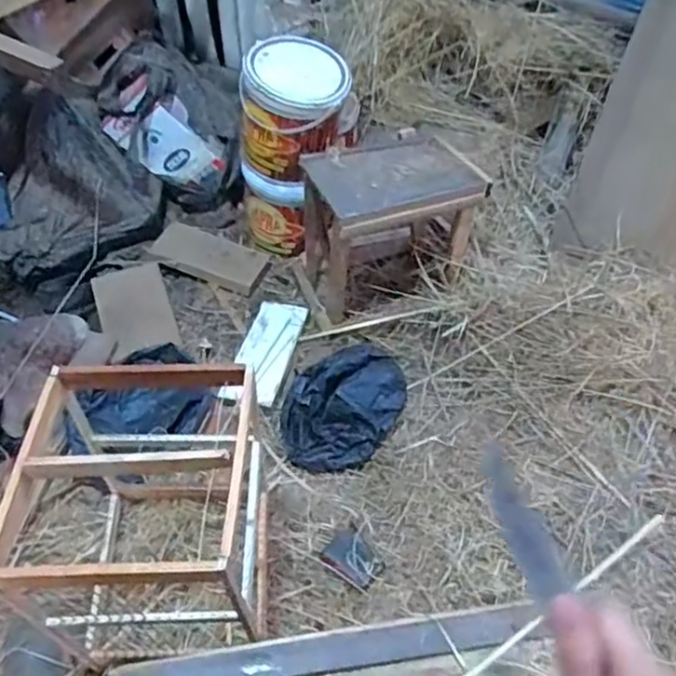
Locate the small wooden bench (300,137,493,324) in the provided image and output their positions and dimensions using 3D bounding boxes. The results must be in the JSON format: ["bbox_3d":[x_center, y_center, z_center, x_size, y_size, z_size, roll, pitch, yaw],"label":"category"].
[{"bbox_3d":[0.086,-0.197,1.168,0.280,0.272,0.206,-20,52,-15],"label":"small wooden bench"}]

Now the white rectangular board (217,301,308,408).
[{"bbox_3d":[-0.127,0.020,1.151,0.094,0.016,0.217,12,51,11],"label":"white rectangular board"}]

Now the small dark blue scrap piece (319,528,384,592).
[{"bbox_3d":[0.024,0.311,0.934,0.080,0.006,0.061,30,56,24],"label":"small dark blue scrap piece"}]

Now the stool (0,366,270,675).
[{"bbox_3d":[-0.203,0.206,0.748,0.225,0.312,0.236,1,50,1],"label":"stool"}]

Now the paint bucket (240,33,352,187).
[{"bbox_3d":[-0.077,-0.390,1.179,0.192,0.207,0.170,-4,50,-3],"label":"paint bucket"}]

